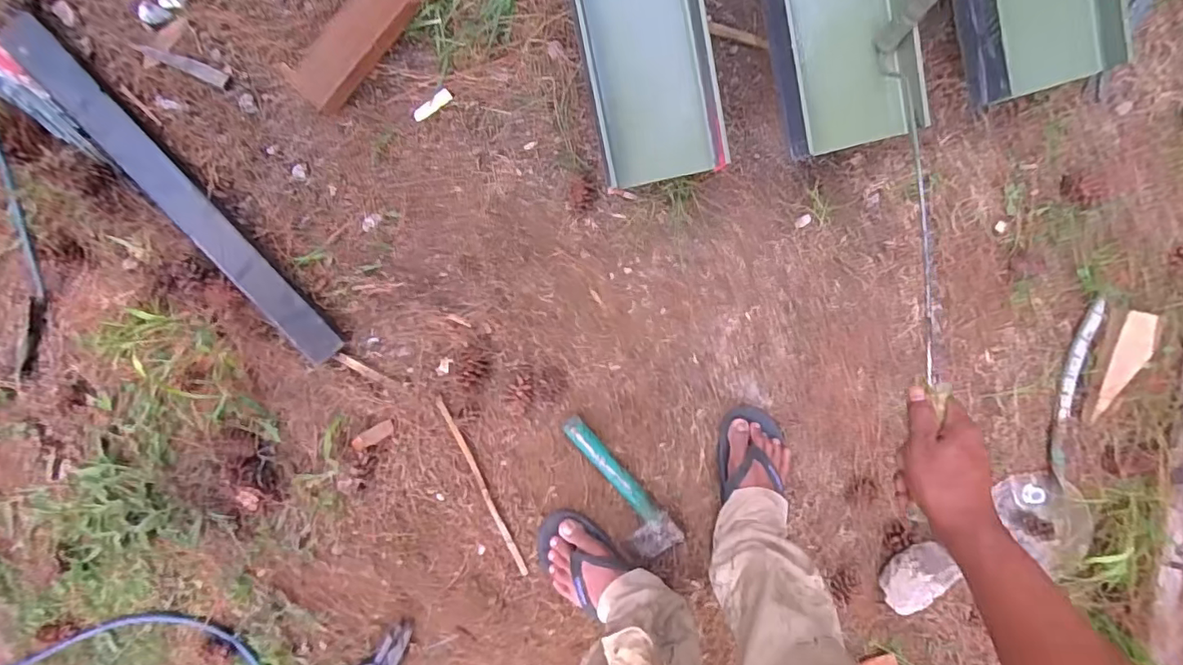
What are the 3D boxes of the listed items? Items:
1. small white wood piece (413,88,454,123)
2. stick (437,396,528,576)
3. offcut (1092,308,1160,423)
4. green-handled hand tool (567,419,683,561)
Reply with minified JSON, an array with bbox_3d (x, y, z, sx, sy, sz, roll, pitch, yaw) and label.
[{"bbox_3d":[-0.230,-0.327,0.804,0.063,0.006,0.018,-36,97,3],"label":"small white wood piece"},{"bbox_3d":[-0.175,0.247,0.882,0.014,0.015,0.312,-25,97,2],"label":"stick"},{"bbox_3d":[0.832,0.056,0.859,0.051,0.014,0.173,16,97,-3],"label":"offcut"},{"bbox_3d":[0.039,0.243,0.878,0.068,0.032,0.258,-39,97,4],"label":"green-handled hand tool"}]

